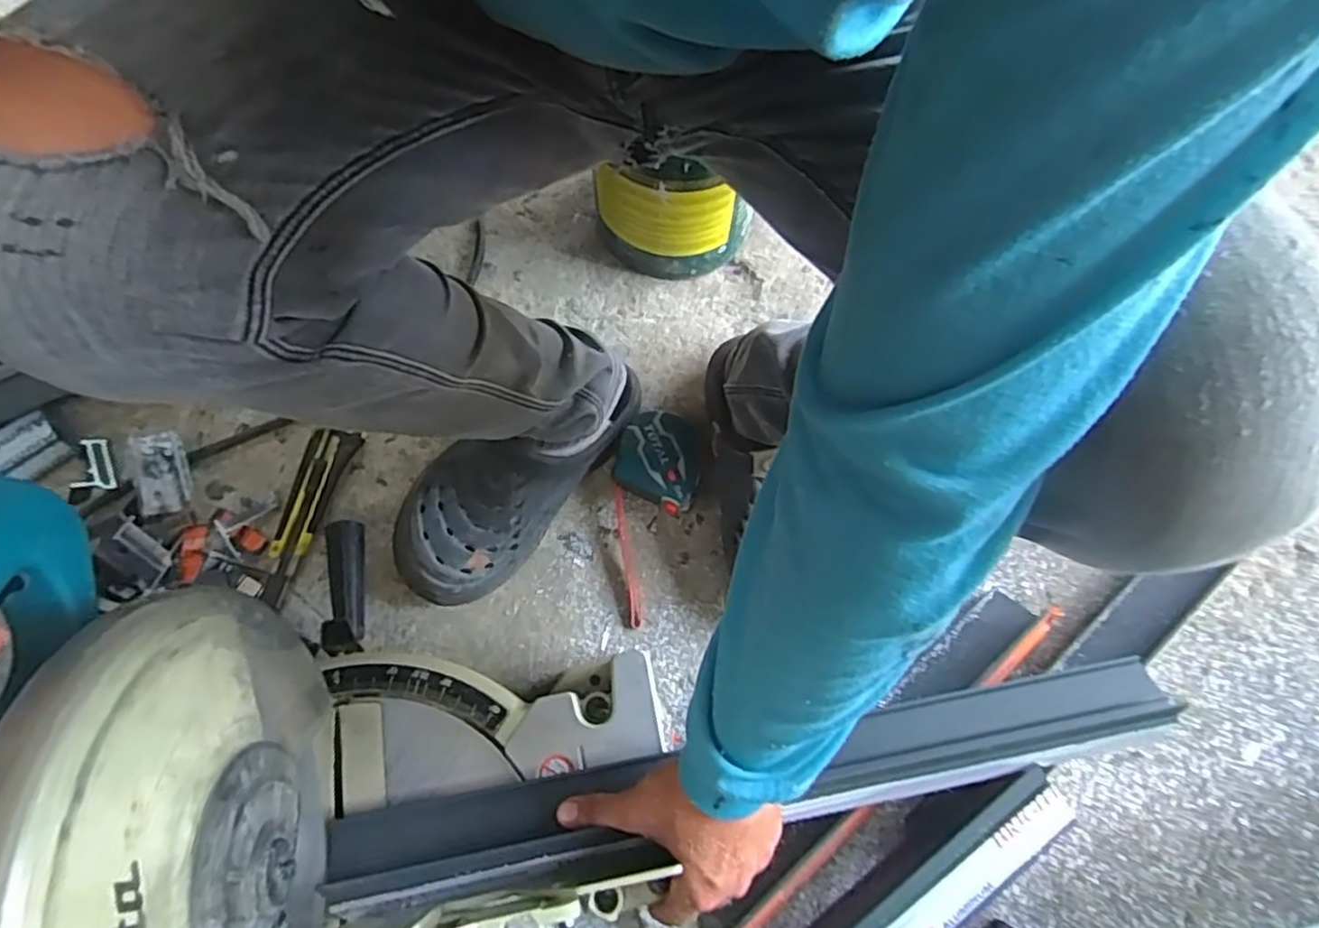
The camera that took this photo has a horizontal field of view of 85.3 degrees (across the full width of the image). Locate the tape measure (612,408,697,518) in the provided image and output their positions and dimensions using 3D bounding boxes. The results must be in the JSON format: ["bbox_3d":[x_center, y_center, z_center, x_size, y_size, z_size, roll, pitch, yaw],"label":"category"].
[{"bbox_3d":[0.001,-0.004,0.657,0.075,0.046,0.094,16,71,4],"label":"tape measure"}]

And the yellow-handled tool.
[{"bbox_3d":[-0.320,0.043,0.638,0.041,0.012,0.161,18,71,5],"label":"yellow-handled tool"}]

